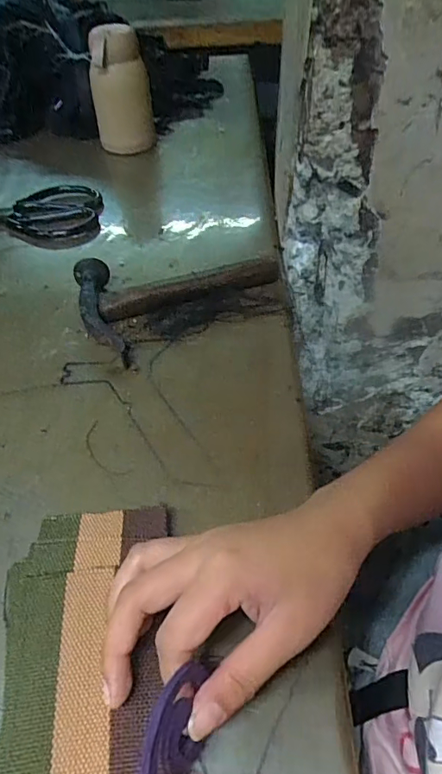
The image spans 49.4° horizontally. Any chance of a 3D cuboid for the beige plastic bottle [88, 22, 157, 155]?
[{"bbox_3d":[-0.127,-0.375,0.612,0.076,0.130,0.078,-11,49,-6],"label":"beige plastic bottle"}]

